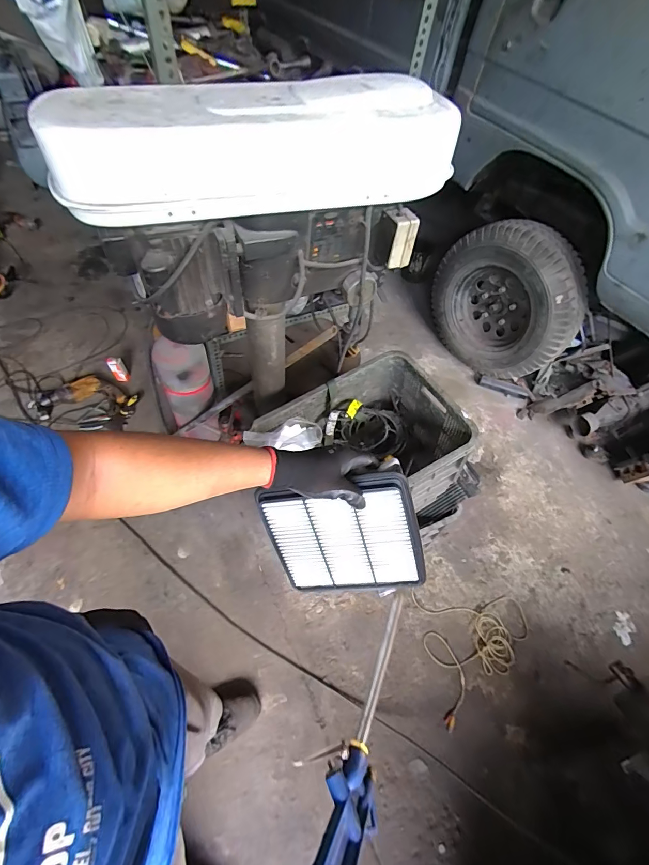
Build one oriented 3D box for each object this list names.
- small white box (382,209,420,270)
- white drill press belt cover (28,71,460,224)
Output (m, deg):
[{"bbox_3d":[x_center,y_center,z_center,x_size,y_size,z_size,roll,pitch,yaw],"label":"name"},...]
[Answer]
[{"bbox_3d":[0.158,-0.414,0.806,0.058,0.104,0.051,-19,59,-18],"label":"small white box"},{"bbox_3d":[-0.091,-0.467,0.621,0.651,0.141,0.153,-17,58,-17],"label":"white drill press belt cover"}]

